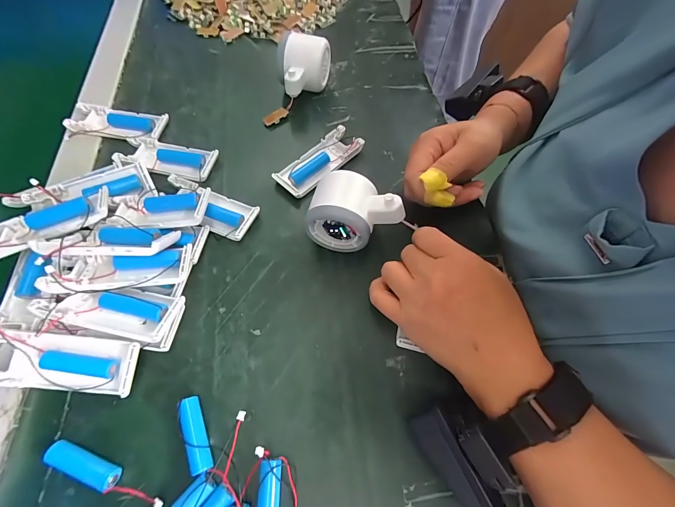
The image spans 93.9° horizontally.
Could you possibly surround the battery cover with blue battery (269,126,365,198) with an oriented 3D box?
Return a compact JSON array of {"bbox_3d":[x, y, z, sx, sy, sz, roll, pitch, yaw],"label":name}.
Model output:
[{"bbox_3d":[-0.019,-0.103,0.349,0.041,0.014,0.103,41,69,18],"label":"battery cover with blue battery"}]

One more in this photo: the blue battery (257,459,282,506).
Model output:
[{"bbox_3d":[-0.045,0.163,0.206,0.014,0.012,0.049,0,63,-2],"label":"blue battery"}]

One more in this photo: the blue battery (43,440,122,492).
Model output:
[{"bbox_3d":[-0.172,0.143,0.214,0.053,0.014,0.013,19,64,8],"label":"blue battery"}]

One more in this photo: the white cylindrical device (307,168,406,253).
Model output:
[{"bbox_3d":[0.016,-0.038,0.286,0.077,0.056,0.053,12,62,3],"label":"white cylindrical device"}]

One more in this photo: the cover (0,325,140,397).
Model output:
[{"bbox_3d":[-0.206,0.082,0.237,0.101,0.027,0.038,5,63,1],"label":"cover"}]

